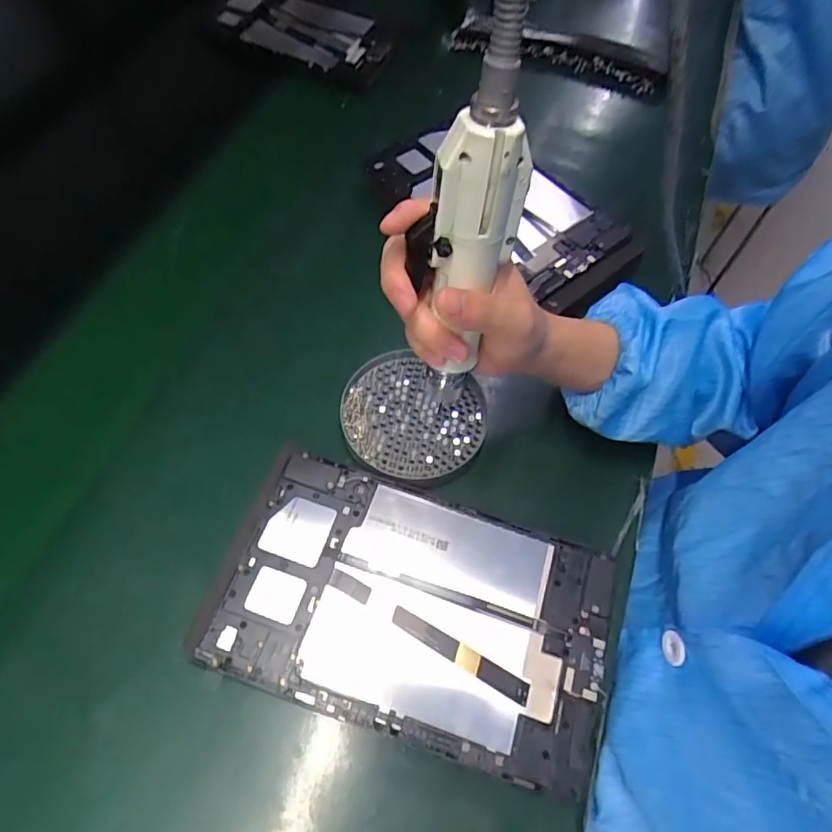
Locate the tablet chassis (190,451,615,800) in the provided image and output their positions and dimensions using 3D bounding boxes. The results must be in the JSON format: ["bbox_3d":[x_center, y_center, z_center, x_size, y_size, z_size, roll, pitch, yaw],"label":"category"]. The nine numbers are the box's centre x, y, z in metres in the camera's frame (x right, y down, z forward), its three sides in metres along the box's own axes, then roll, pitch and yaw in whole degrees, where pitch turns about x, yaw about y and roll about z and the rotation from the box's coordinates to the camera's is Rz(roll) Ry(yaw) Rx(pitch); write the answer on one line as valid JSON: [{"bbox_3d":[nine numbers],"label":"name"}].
[{"bbox_3d":[0.001,0.123,0.371,0.238,0.010,0.148,17,60,6],"label":"tablet chassis"}]

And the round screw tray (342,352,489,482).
[{"bbox_3d":[-0.004,0.001,0.451,0.112,0.010,0.103,1,61,-3],"label":"round screw tray"}]

